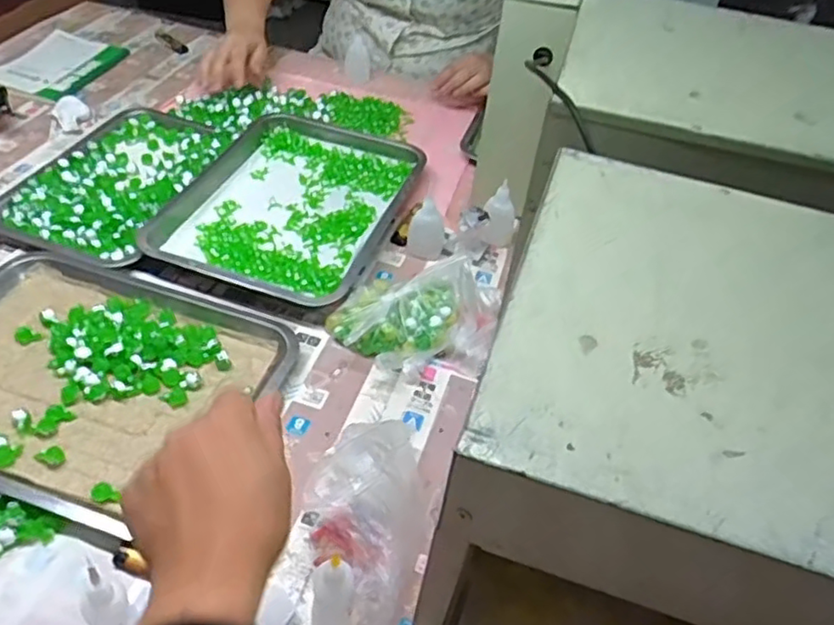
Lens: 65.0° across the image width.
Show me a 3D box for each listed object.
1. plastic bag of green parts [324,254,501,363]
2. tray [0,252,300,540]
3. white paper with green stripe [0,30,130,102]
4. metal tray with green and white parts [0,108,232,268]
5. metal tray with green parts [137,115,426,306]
[{"bbox_3d":[-0.009,-0.006,0.697,0.156,0.068,0.105,-19,52,-22],"label":"plastic bag of green parts"},{"bbox_3d":[-0.328,0.056,0.643,0.352,0.025,0.267,16,48,9],"label":"tray"},{"bbox_3d":[-0.586,-0.402,1.057,0.158,0.014,0.198,17,48,9],"label":"white paper with green stripe"},{"bbox_3d":[-0.390,-0.183,0.856,0.199,0.022,0.307,13,47,6],"label":"metal tray with green and white parts"},{"bbox_3d":[-0.159,-0.146,0.844,0.257,0.029,0.338,18,48,11],"label":"metal tray with green parts"}]

